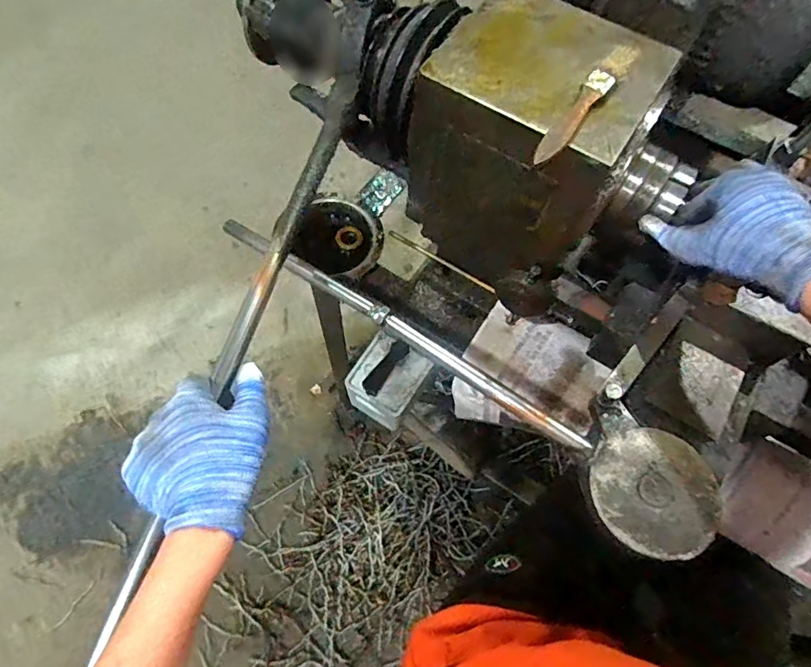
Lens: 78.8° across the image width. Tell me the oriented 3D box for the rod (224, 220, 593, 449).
[{"bbox_3d":[-0.015,-0.009,0.470,0.400,0.014,0.019,33,68,11],"label":"rod"}]

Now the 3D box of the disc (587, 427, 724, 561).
[{"bbox_3d":[0.199,0.125,0.392,0.097,0.009,0.095,1,65,-3],"label":"disc"}]

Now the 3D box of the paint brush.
[{"bbox_3d":[0.142,-0.182,0.381,0.019,0.008,0.150,36,68,12],"label":"paint brush"}]

